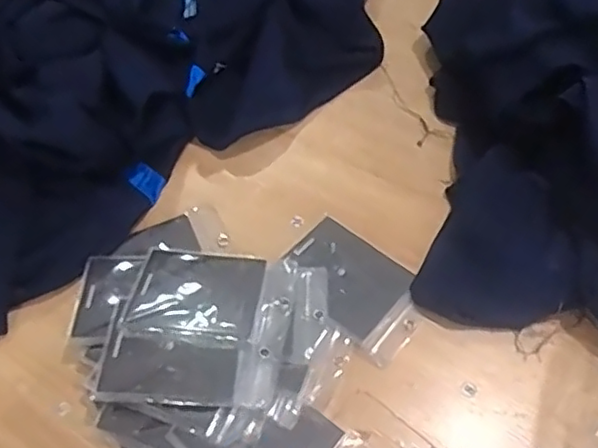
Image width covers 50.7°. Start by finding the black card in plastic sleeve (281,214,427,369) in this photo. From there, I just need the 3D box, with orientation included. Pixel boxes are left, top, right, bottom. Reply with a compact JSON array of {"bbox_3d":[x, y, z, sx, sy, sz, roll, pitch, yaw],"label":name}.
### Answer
[{"bbox_3d":[0.047,0.050,0.532,0.079,0.010,0.126,-41,65,-19],"label":"black card in plastic sleeve"}]

